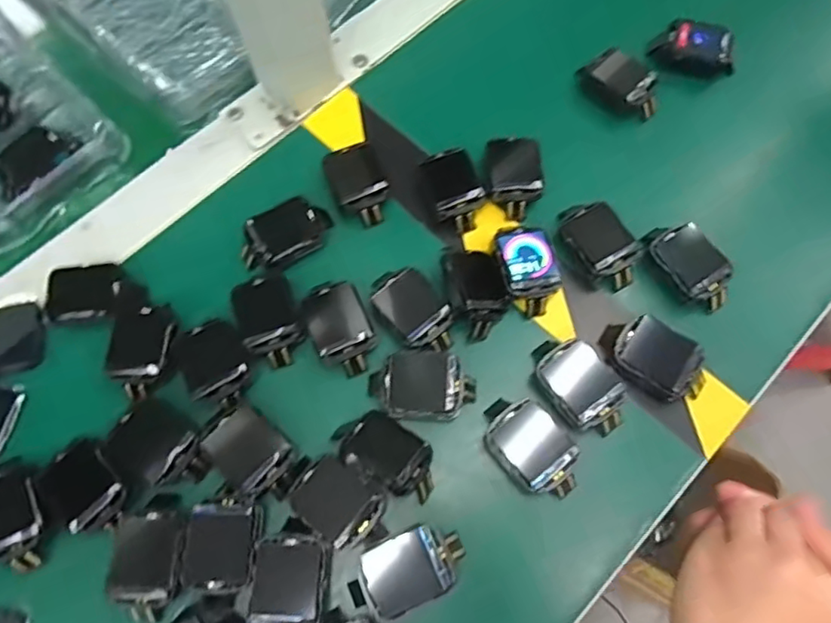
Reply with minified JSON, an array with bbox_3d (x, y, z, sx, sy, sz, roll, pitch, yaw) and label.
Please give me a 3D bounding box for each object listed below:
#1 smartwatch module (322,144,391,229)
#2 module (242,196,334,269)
[{"bbox_3d":[-0.033,-0.076,0.344,0.032,0.013,0.055,-21,70,-8],"label":"smartwatch module"},{"bbox_3d":[-0.073,-0.043,0.327,0.050,0.012,0.030,-31,72,-11],"label":"module"}]

